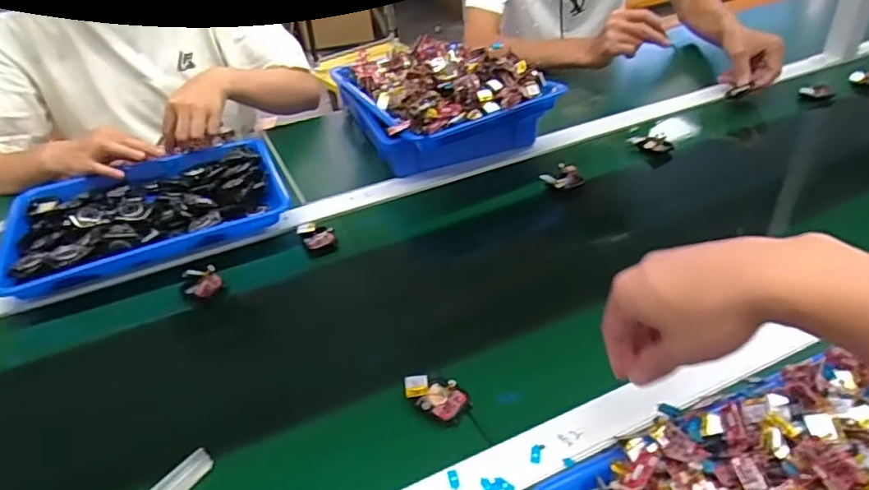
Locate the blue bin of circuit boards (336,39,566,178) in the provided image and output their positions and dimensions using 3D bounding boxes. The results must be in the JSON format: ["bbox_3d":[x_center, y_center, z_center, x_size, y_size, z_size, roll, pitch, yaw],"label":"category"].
[{"bbox_3d":[0.020,-0.213,0.862,0.246,0.122,0.283,-19,39,-17],"label":"blue bin of circuit boards"}]

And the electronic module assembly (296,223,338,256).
[{"bbox_3d":[-0.143,-0.008,0.719,0.041,0.022,0.044,-17,38,-14],"label":"electronic module assembly"}]

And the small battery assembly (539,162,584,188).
[{"bbox_3d":[0.169,-0.091,0.781,0.052,0.022,0.031,-20,39,-18],"label":"small battery assembly"}]

